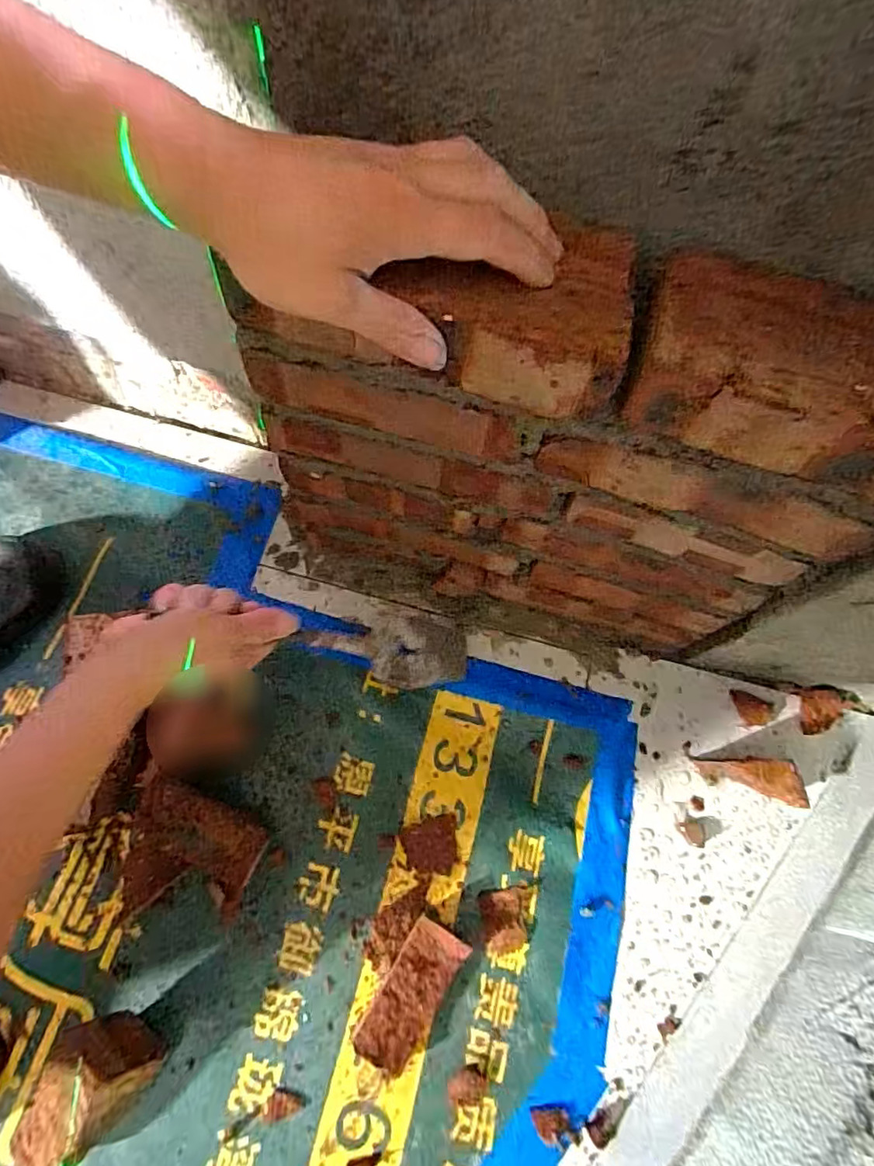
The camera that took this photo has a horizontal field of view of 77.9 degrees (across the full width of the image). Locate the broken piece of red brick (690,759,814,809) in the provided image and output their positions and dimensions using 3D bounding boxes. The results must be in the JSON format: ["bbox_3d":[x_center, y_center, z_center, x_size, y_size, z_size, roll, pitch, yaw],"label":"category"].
[{"bbox_3d":[0.294,0.178,0.501,0.084,0.052,0.031,18,69,4],"label":"broken piece of red brick"}]

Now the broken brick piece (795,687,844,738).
[{"bbox_3d":[0.393,0.131,0.547,0.046,0.016,0.045,2,68,-2],"label":"broken brick piece"}]

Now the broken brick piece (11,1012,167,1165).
[{"bbox_3d":[-0.257,0.372,0.383,0.065,0.076,0.114,32,70,9],"label":"broken brick piece"}]

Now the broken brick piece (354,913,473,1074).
[{"bbox_3d":[-0.021,0.334,0.439,0.052,0.021,0.104,28,70,8],"label":"broken brick piece"}]

